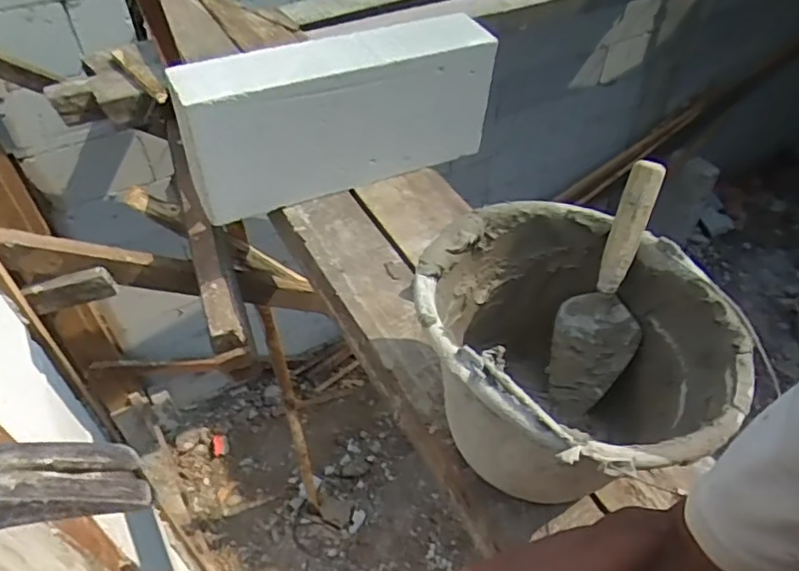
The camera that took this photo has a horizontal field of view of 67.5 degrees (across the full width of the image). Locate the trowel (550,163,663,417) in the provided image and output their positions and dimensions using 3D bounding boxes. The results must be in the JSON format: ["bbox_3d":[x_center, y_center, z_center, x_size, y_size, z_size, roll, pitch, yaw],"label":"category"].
[{"bbox_3d":[0.224,0.007,0.623,0.077,0.270,0.065,12,19,-2],"label":"trowel"}]

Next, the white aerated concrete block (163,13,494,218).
[{"bbox_3d":[-0.076,-0.241,0.882,0.450,0.223,0.088,-16,49,-15],"label":"white aerated concrete block"}]

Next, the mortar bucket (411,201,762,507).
[{"bbox_3d":[0.154,0.081,0.585,0.283,0.194,0.245,32,54,27],"label":"mortar bucket"}]

